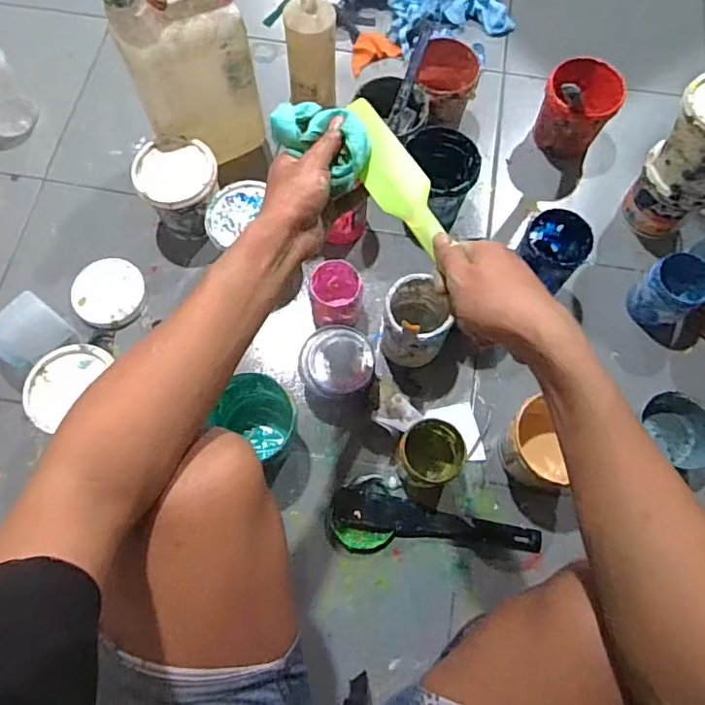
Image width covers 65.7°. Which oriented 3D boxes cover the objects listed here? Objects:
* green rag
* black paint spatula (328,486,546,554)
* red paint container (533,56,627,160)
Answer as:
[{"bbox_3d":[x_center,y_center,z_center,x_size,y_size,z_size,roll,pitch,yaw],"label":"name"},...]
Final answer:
[{"bbox_3d":[-0.025,-0.192,0.493,0.094,0.032,0.063,35,74,12],"label":"green rag"},{"bbox_3d":[0.120,0.250,0.793,0.295,0.015,0.051,11,71,4],"label":"black paint spatula"},{"bbox_3d":[0.403,-0.437,0.985,0.126,0.127,0.134,0,70,0],"label":"red paint container"}]

